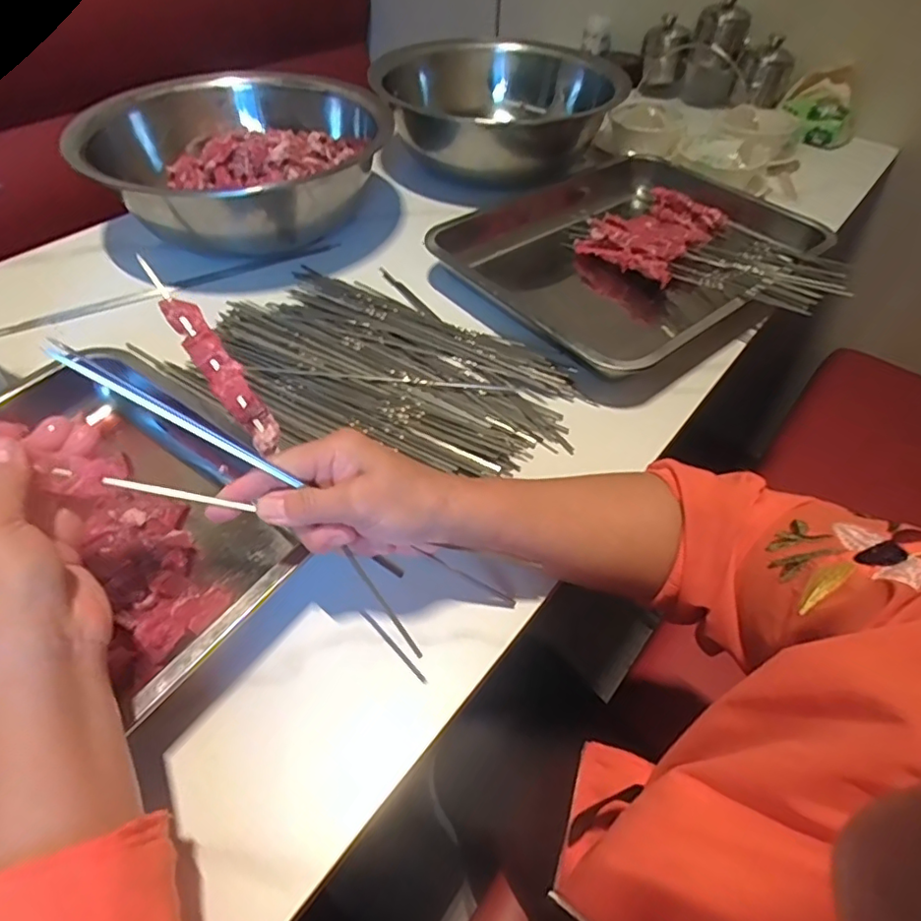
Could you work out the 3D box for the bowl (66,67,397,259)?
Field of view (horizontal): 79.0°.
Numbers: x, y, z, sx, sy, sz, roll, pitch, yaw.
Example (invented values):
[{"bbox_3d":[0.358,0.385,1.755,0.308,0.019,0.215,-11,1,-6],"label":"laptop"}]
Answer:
[{"bbox_3d":[-0.275,-0.381,0.697,0.335,0.112,0.331,-23,54,-20],"label":"bowl"}]

